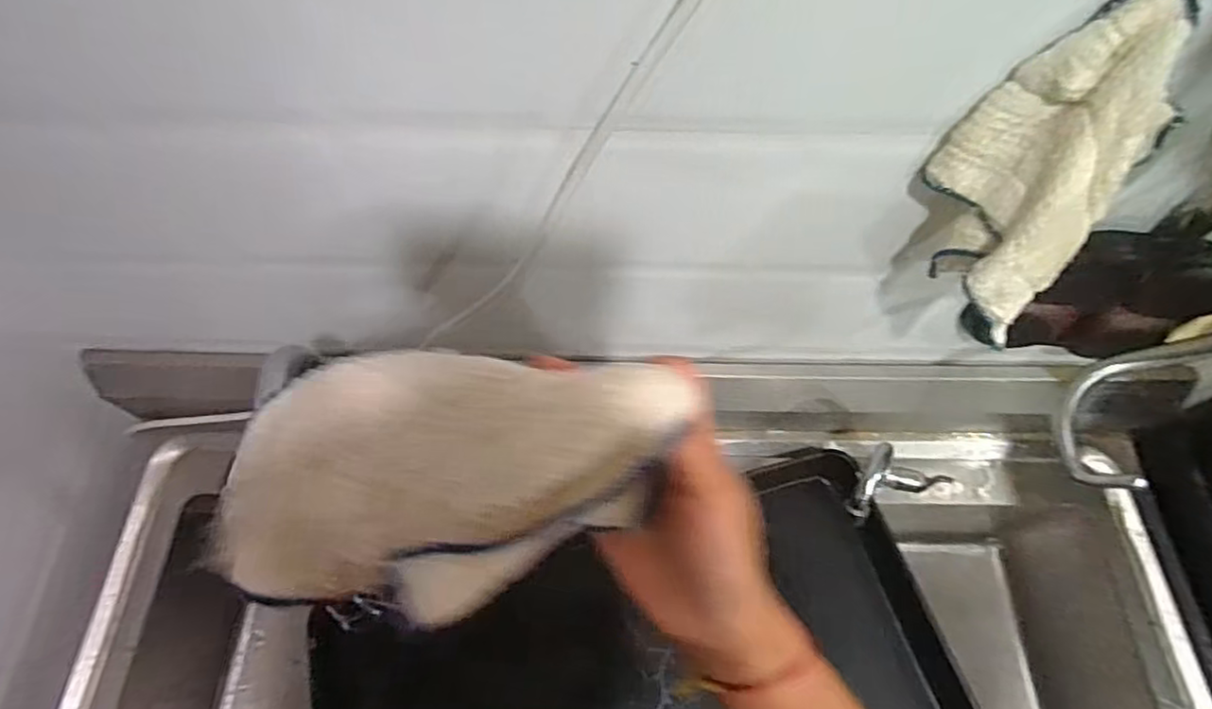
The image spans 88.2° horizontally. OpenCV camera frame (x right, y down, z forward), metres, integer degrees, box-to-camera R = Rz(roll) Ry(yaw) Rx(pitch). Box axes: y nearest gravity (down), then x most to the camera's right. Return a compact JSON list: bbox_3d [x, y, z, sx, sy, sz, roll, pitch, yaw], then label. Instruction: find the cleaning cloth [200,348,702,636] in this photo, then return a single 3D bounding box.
[{"bbox_3d":[-0.083,0.056,0.286,0.242,0.047,0.114,-12,62,14],"label":"cleaning cloth"}]

